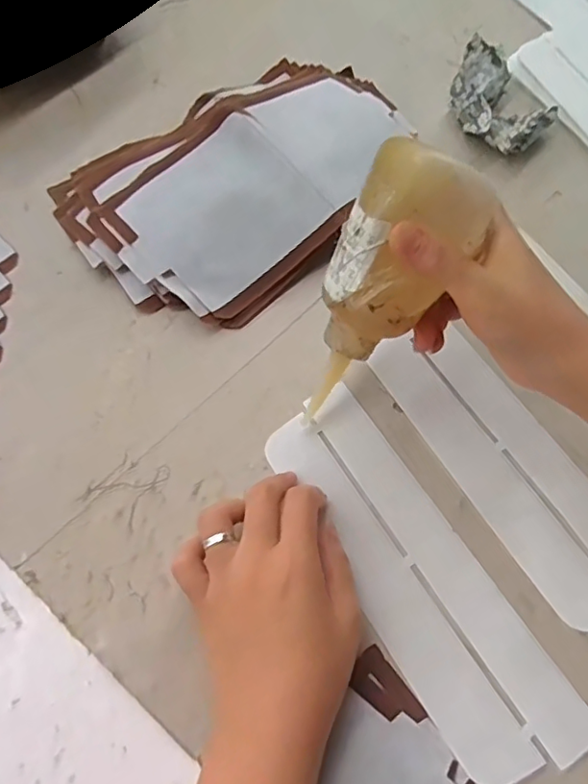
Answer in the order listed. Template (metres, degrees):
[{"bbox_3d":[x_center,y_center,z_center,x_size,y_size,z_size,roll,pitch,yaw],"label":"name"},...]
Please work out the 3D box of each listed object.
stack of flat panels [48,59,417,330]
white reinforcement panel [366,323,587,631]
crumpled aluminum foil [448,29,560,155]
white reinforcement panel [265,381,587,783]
[{"bbox_3d":[-0.029,-0.178,0.439,0.282,0.047,0.190,-39,70,-20],"label":"stack of flat panels"},{"bbox_3d":[0.130,0.040,0.348,0.069,0.006,0.208,-27,66,-15],"label":"white reinforcement panel"},{"bbox_3d":[0.175,-0.249,0.486,0.084,0.043,0.093,-23,66,-14],"label":"crumpled aluminum foil"},{"bbox_3d":[0.065,0.096,0.319,0.069,0.004,0.217,-26,64,-15],"label":"white reinforcement panel"}]

